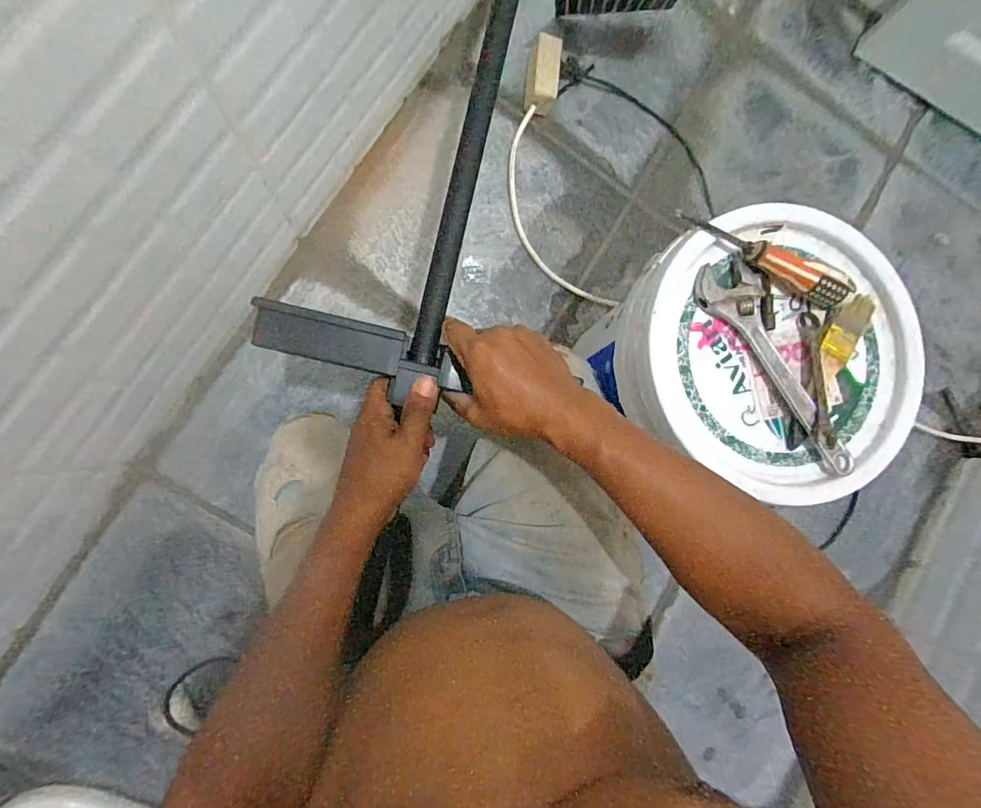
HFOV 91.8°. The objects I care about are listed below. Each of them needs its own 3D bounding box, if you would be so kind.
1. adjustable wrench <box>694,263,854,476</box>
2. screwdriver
[{"bbox_3d":[0.298,-0.043,0.482,0.062,0.011,0.245,-37,91,-10],"label":"adjustable wrench"},{"bbox_3d":[0.277,-0.153,0.477,0.187,0.033,0.036,27,82,-5],"label":"screwdriver"}]

